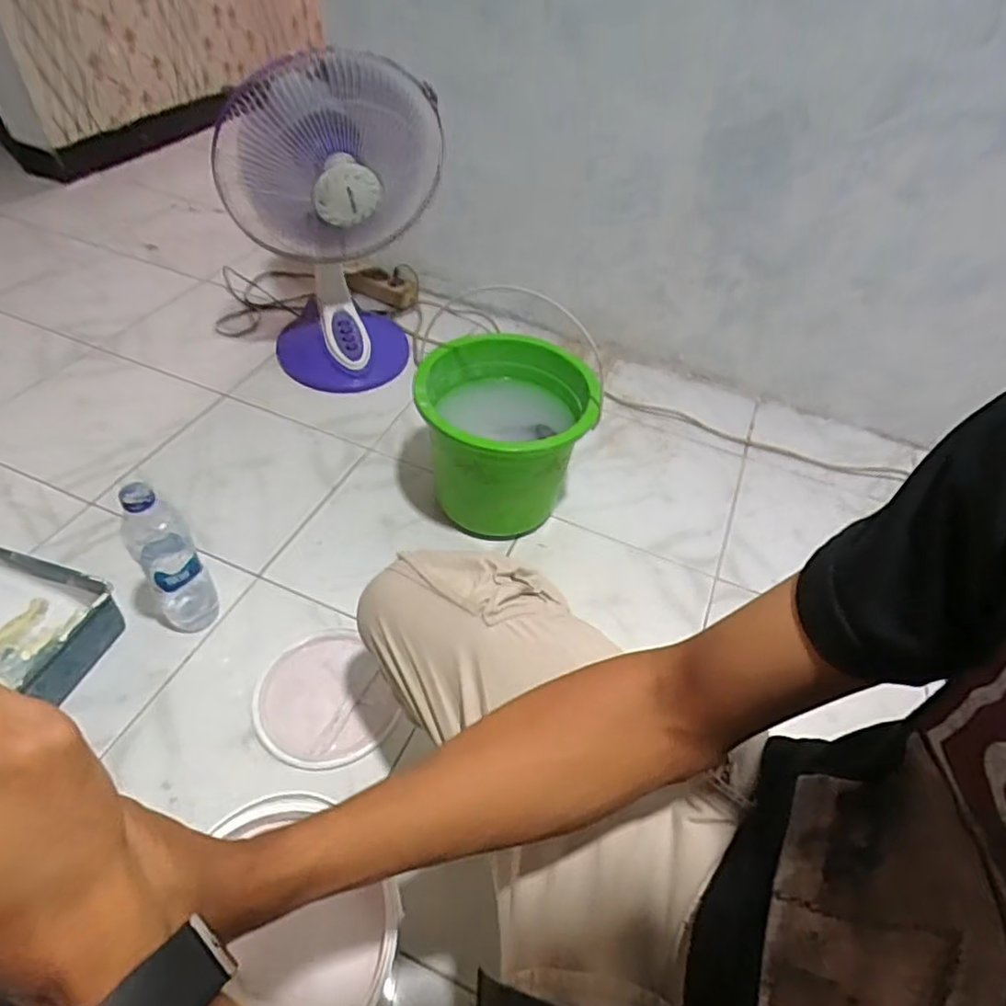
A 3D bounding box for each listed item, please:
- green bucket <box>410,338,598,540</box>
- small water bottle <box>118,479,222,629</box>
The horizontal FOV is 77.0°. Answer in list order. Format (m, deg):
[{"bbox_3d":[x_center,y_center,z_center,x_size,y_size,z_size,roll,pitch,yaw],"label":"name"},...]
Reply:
[{"bbox_3d":[0.000,-0.094,0.917,0.229,0.200,0.241,5,47,-3],"label":"green bucket"},{"bbox_3d":[-0.391,0.065,0.739,0.060,0.232,0.061,-26,55,-27],"label":"small water bottle"}]

